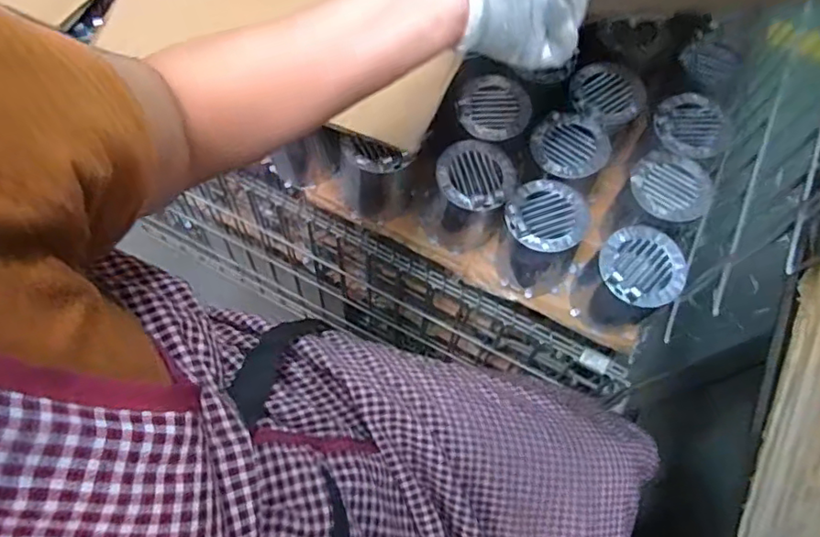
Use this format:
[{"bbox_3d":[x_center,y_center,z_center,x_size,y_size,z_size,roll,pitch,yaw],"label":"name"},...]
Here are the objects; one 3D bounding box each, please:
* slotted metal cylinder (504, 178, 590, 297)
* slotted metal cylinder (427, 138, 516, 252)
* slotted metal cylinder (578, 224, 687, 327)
[{"bbox_3d":[0.152,-0.035,0.650,0.091,0.118,0.098,0,68,0],"label":"slotted metal cylinder"},{"bbox_3d":[0.073,-0.084,0.671,0.082,0.119,0.090,14,69,6],"label":"slotted metal cylinder"},{"bbox_3d":[0.240,0.014,0.630,0.084,0.111,0.086,0,68,0],"label":"slotted metal cylinder"}]

